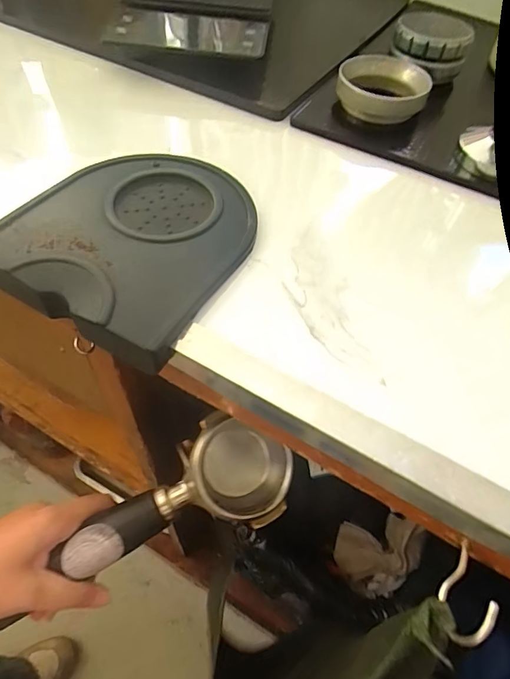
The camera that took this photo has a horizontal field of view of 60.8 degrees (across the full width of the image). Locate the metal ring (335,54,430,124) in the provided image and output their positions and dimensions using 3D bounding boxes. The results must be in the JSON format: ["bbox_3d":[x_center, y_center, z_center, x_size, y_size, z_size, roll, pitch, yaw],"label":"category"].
[{"bbox_3d":[0.096,-0.189,0.329,0.066,0.022,0.065,2,55,-3],"label":"metal ring"}]

